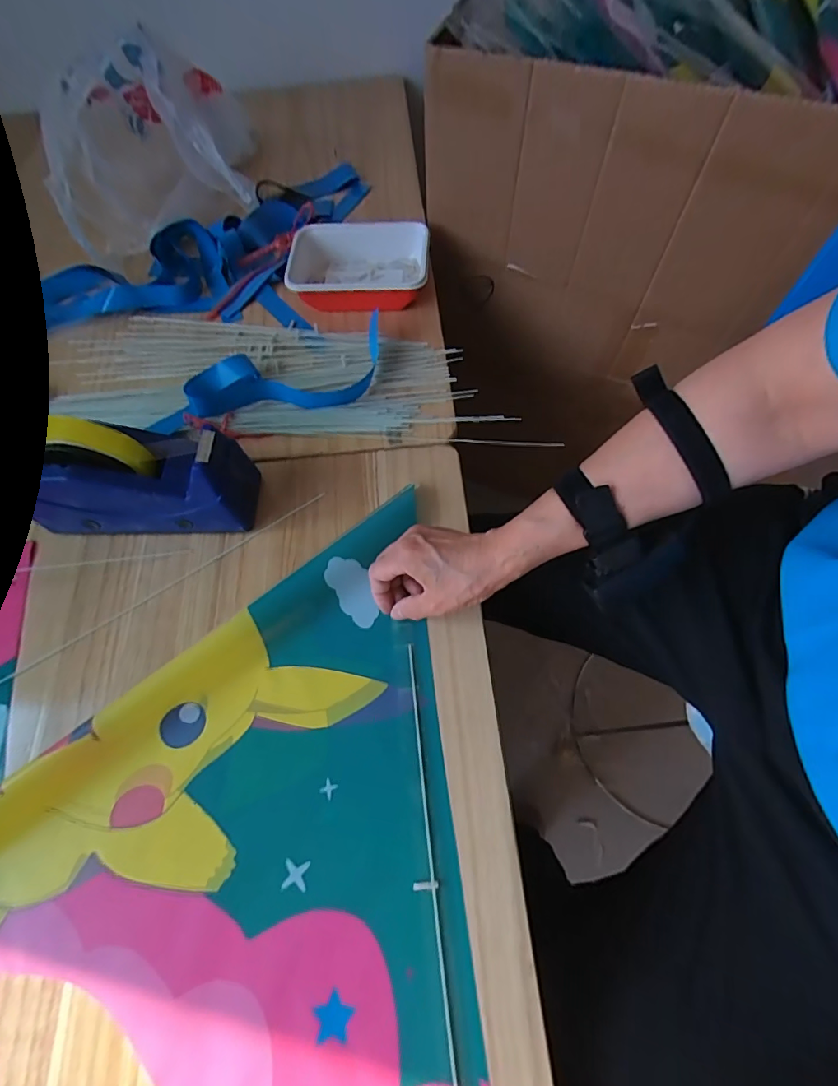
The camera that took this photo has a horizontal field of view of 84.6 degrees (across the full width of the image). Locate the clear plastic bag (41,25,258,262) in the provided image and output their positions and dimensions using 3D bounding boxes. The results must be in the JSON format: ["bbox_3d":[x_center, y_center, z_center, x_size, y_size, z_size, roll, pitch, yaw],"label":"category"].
[{"bbox_3d":[-0.344,-0.519,0.601,0.221,0.159,0.219,-12,66,-3],"label":"clear plastic bag"}]

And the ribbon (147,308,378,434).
[{"bbox_3d":[-0.163,-0.186,0.513,0.253,0.029,0.103,-13,66,-3],"label":"ribbon"}]

